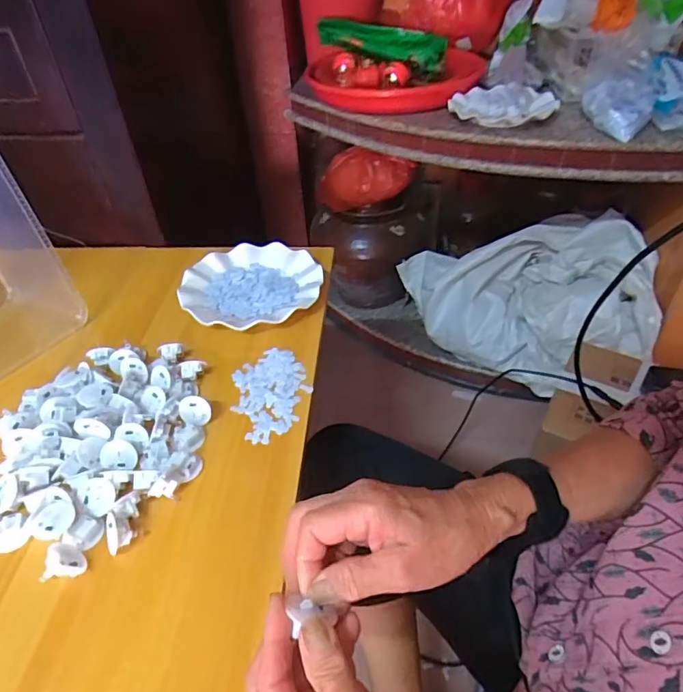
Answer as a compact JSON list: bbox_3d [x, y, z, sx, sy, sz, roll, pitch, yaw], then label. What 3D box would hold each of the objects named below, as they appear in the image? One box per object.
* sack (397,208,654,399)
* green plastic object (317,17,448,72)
[{"bbox_3d":[0.374,-0.104,1.084,0.458,0.243,0.312,-1,41,4],"label":"sack"},{"bbox_3d":[0.072,-0.589,0.994,0.276,0.069,0.070,26,50,30],"label":"green plastic object"}]

